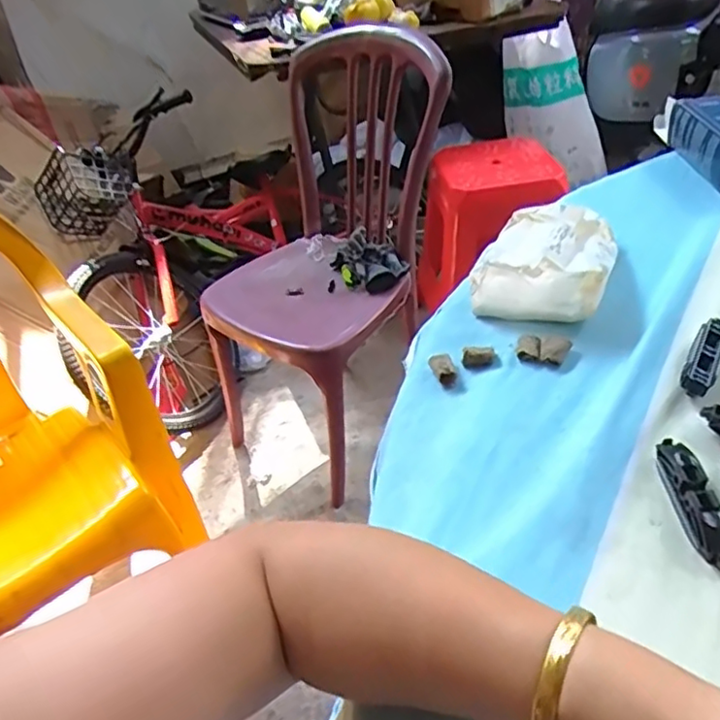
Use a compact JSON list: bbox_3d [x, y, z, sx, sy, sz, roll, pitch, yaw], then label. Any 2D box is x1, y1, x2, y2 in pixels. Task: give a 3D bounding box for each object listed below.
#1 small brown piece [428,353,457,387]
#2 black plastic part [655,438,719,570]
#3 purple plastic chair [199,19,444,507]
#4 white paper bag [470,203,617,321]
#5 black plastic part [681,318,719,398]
[{"bbox_3d":[0.062,0.006,0.466,0.016,0.010,0.029,-11,40,-4],"label":"small brown piece"},{"bbox_3d":[0.187,0.076,0.350,0.018,0.018,0.080,-4,40,4],"label":"black plastic part"},{"bbox_3d":[-0.092,-0.204,1.355,0.477,0.808,0.477,28,51,35],"label":"purple plastic chair"},{"bbox_3d":[0.159,-0.090,0.531,0.107,0.042,0.149,12,44,22],"label":"white paper bag"},{"bbox_3d":[0.239,-0.001,0.432,0.020,0.017,0.073,19,46,28],"label":"black plastic part"}]

